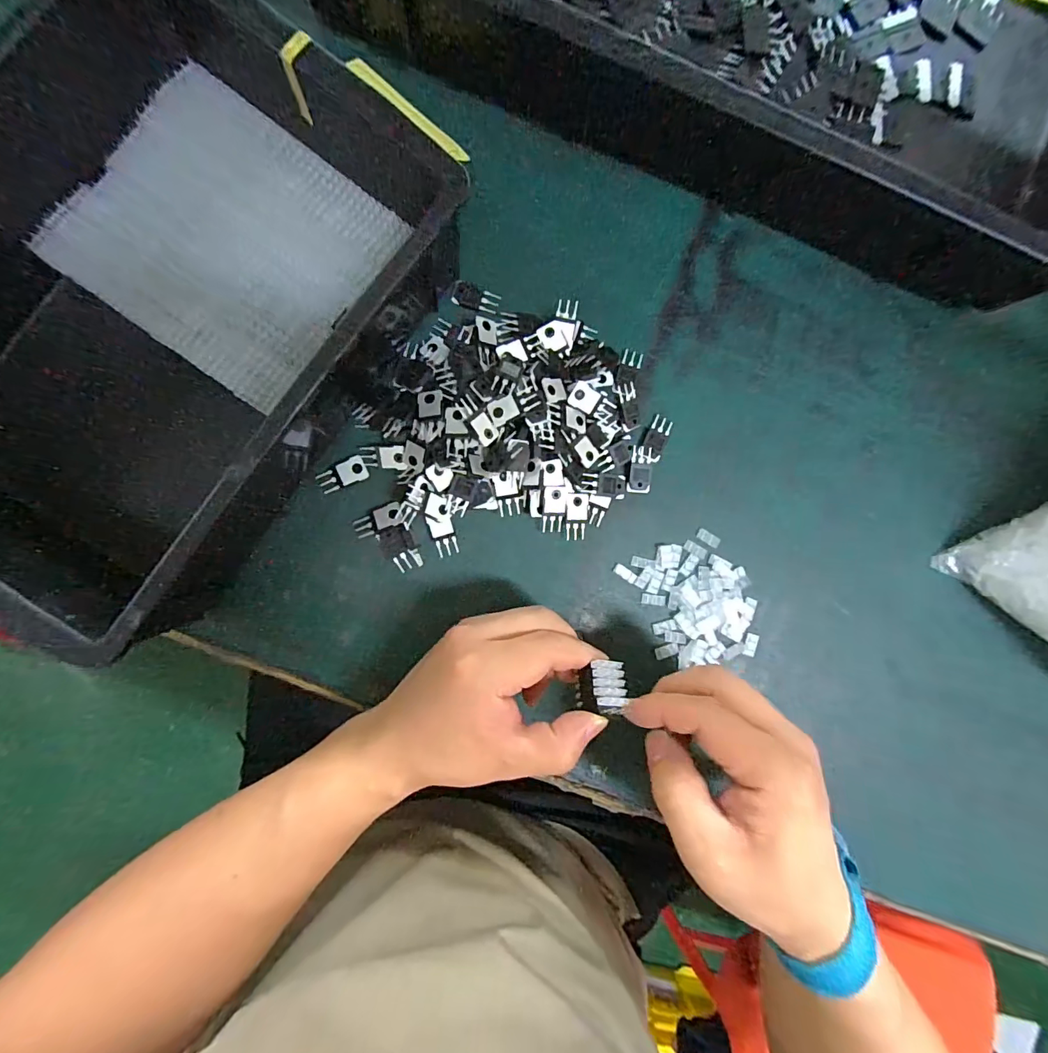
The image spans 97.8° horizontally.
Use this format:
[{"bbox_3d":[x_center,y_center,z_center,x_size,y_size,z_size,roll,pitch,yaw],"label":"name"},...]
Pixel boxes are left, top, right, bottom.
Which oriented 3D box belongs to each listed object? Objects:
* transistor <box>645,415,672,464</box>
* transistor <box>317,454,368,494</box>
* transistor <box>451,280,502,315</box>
[{"bbox_3d":[0.091,-0.060,0.312,0.014,0.004,0.031,26,86,-6],"label":"transistor"},{"bbox_3d":[-0.115,-0.033,0.290,0.031,0.004,0.015,-28,92,-6],"label":"transistor"},{"bbox_3d":[-0.032,-0.151,0.303,0.030,0.004,0.016,18,87,-6],"label":"transistor"}]

